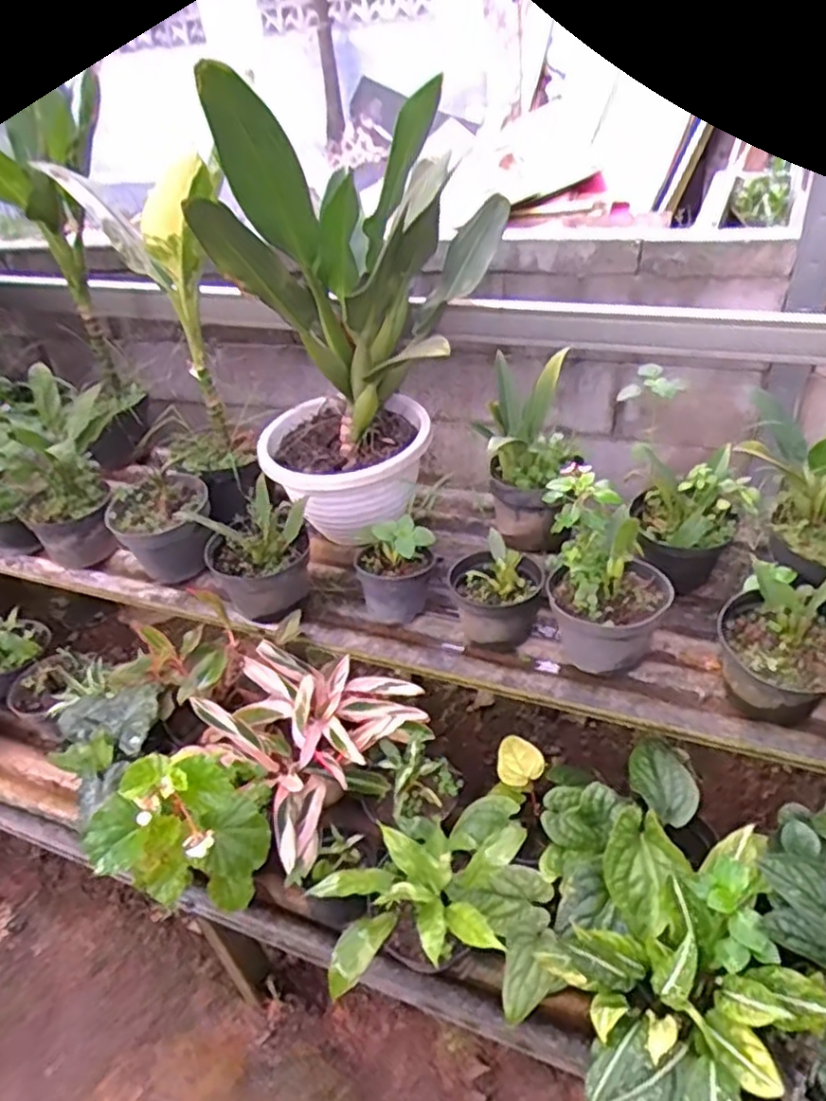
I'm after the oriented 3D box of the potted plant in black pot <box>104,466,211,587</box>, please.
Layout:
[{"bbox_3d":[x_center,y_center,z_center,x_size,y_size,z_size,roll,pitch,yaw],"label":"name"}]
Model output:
[{"bbox_3d":[-0.473,-0.035,1.381,0.184,0.173,0.185,-21,39,-18],"label":"potted plant in black pot"}]

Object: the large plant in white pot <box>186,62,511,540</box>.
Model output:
[{"bbox_3d":[-0.083,-0.427,1.306,0.413,0.685,0.496,4,38,14],"label":"large plant in white pot"}]

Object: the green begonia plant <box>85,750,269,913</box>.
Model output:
[{"bbox_3d":[-0.321,0.390,0.985,0.225,0.244,0.139,-14,37,-10],"label":"green begonia plant"}]

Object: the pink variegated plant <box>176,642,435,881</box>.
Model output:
[{"bbox_3d":[-0.189,0.314,1.227,0.303,0.188,0.338,22,45,33],"label":"pink variegated plant"}]

